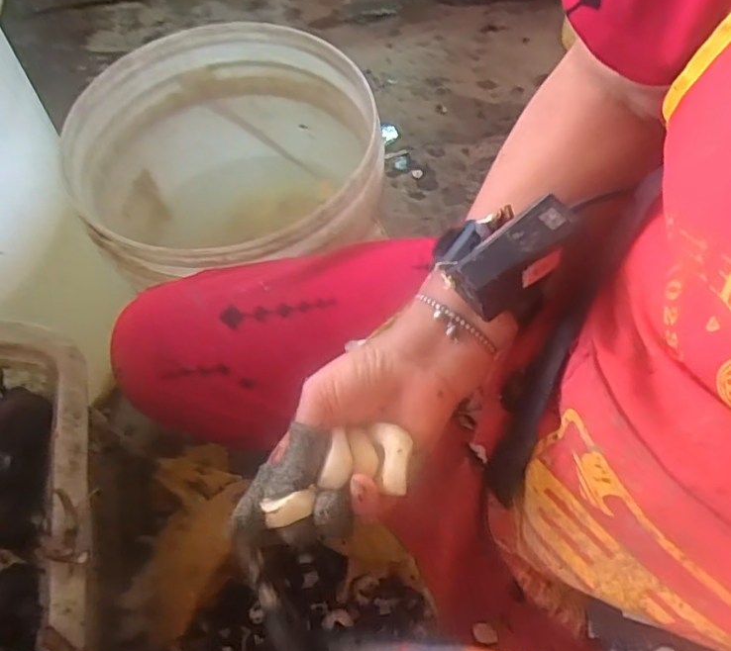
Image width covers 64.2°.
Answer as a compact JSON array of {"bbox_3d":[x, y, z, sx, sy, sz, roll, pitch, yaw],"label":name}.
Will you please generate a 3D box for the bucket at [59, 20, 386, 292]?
[{"bbox_3d":[-0.134,-0.126,0.632,0.287,0.242,0.292,-18,60,-8],"label":"bucket"}]

